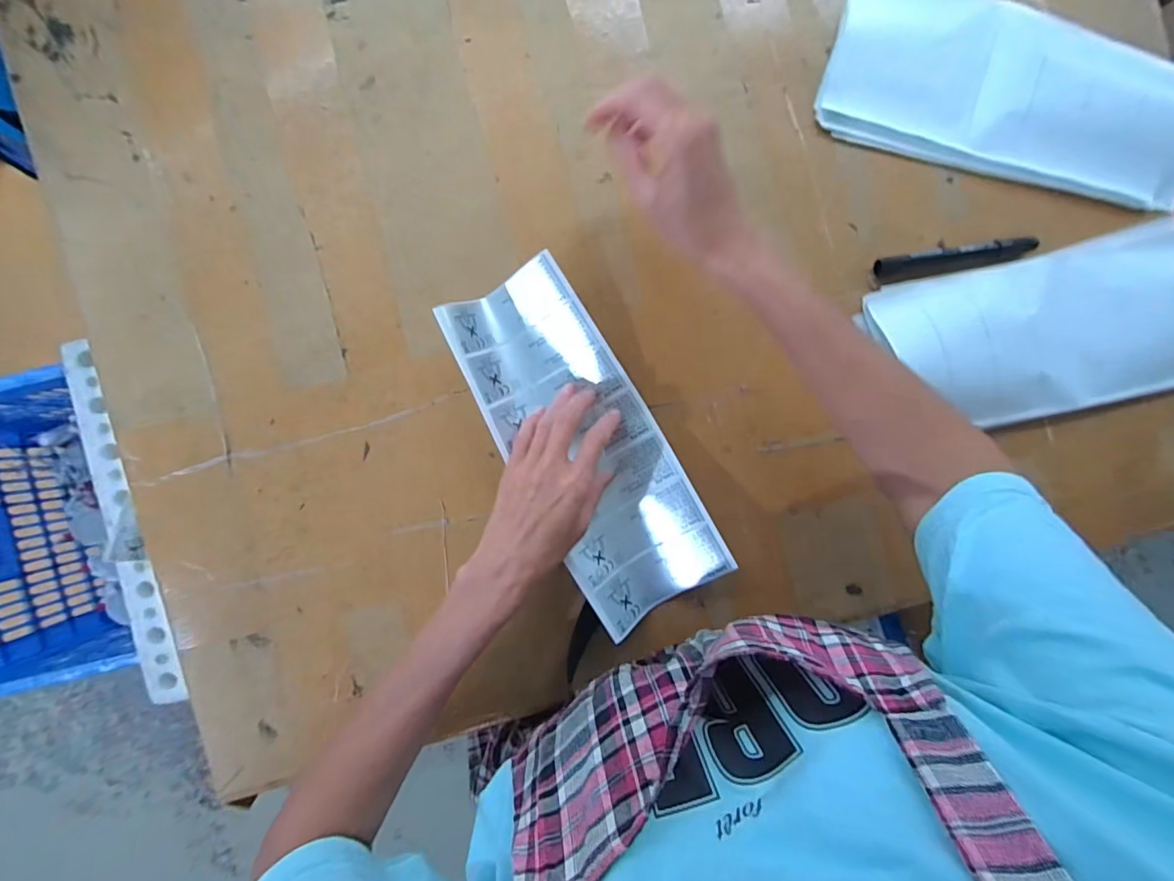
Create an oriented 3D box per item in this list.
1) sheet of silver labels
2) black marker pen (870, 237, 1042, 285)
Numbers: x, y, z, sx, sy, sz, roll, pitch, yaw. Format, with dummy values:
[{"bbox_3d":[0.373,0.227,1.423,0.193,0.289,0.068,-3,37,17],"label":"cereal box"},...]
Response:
[{"bbox_3d":[0.001,0.001,0.406,0.121,0.037,0.290,-30,91,-1],"label":"sheet of silver labels"},{"bbox_3d":[0.308,-0.152,0.418,0.128,0.021,0.021,-10,91,-2],"label":"black marker pen"}]

